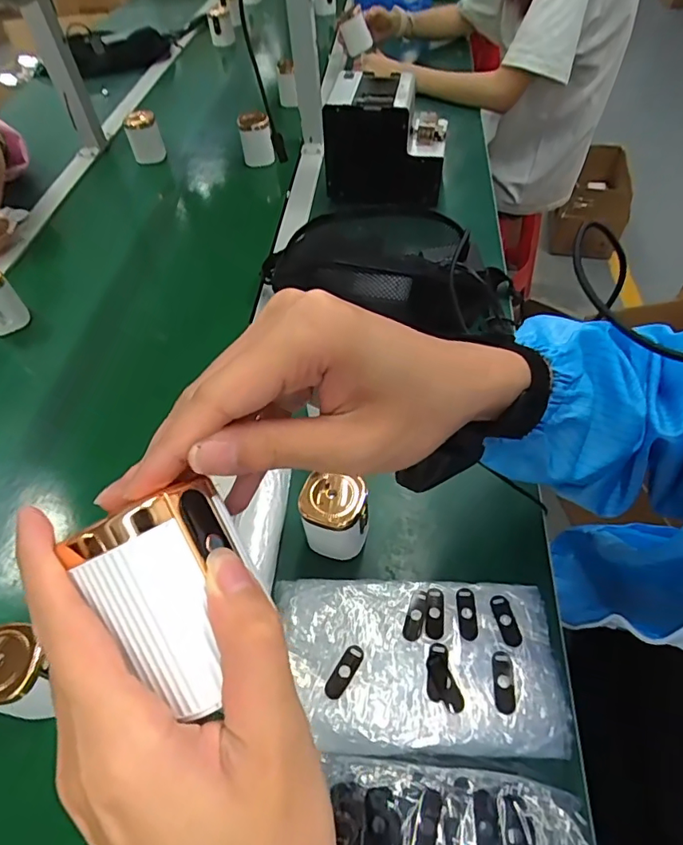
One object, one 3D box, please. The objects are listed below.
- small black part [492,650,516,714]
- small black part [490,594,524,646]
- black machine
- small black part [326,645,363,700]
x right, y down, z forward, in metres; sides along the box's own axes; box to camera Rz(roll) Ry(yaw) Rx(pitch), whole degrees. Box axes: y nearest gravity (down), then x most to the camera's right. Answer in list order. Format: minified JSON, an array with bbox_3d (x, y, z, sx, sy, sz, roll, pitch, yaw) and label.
[{"bbox_3d":[0.118,0.188,0.373,0.014,0.004,0.041,2,52,6],"label":"small black part"},{"bbox_3d":[0.130,0.156,0.405,0.016,0.005,0.040,-14,52,-7],"label":"small black part"},{"bbox_3d":[0.072,-0.442,0.807,0.183,0.137,0.112,10,53,12],"label":"black machine"},{"bbox_3d":[0.002,0.187,0.386,0.014,0.004,0.040,26,58,23],"label":"small black part"}]

